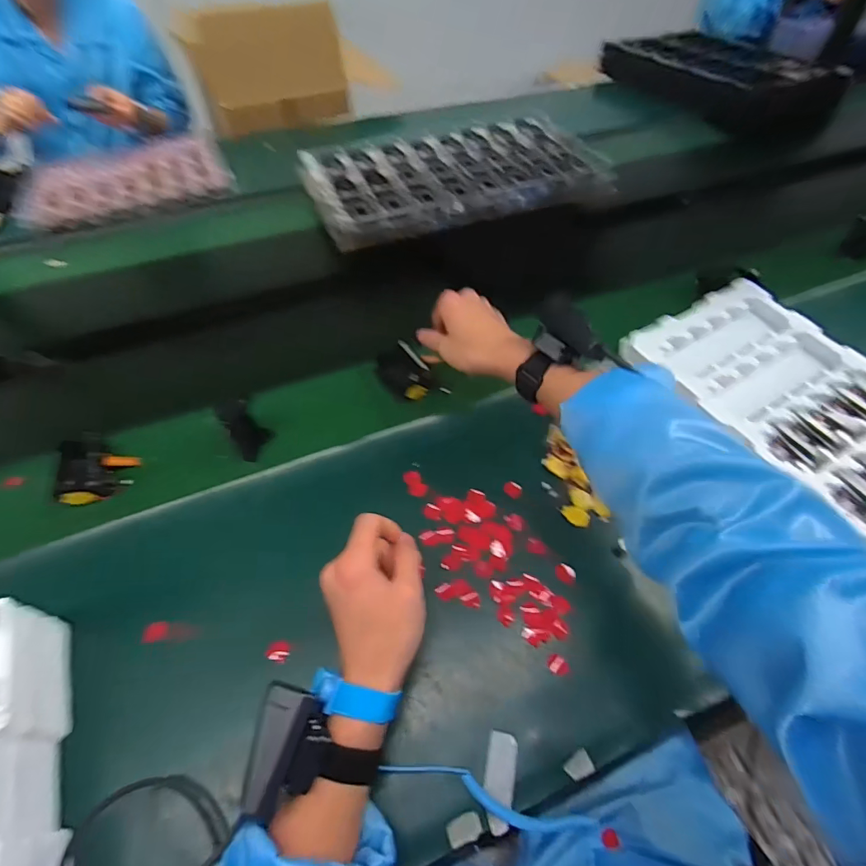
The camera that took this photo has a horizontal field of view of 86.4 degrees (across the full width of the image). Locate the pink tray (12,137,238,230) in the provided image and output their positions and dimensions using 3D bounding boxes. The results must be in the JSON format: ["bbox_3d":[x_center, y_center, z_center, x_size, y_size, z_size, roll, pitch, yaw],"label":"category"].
[{"bbox_3d":[-0.612,-0.522,0.931,0.372,0.032,0.322,-20,55,-15],"label":"pink tray"}]

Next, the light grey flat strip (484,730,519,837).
[{"bbox_3d":[0.051,0.266,0.353,0.023,0.004,0.062,11,53,8],"label":"light grey flat strip"}]

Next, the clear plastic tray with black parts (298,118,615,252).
[{"bbox_3d":[0.036,-0.502,0.870,0.532,0.051,0.317,-14,54,-11],"label":"clear plastic tray with black parts"}]

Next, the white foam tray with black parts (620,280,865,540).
[{"bbox_3d":[0.473,-0.020,0.547,0.257,0.030,0.441,-27,58,-20],"label":"white foam tray with black parts"}]

